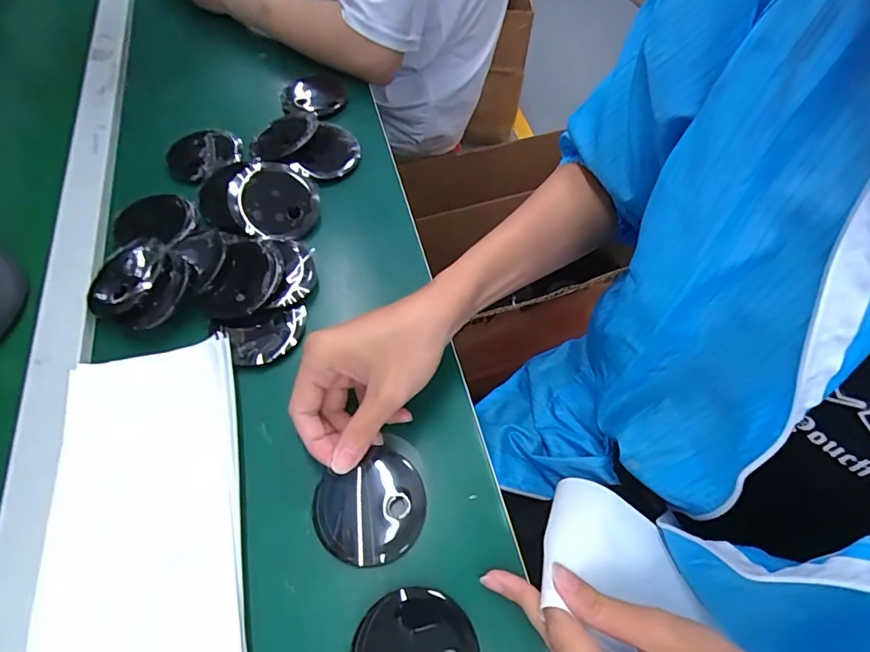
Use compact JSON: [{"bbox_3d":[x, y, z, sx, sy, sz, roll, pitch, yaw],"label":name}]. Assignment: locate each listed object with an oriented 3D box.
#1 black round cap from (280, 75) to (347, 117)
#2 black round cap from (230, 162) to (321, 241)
[{"bbox_3d":[-0.147,-0.283,0.580,0.073,0.013,0.081,5,59,1],"label":"black round cap"},{"bbox_3d":[-0.156,-0.121,0.466,0.082,0.015,0.085,9,66,-22],"label":"black round cap"}]

